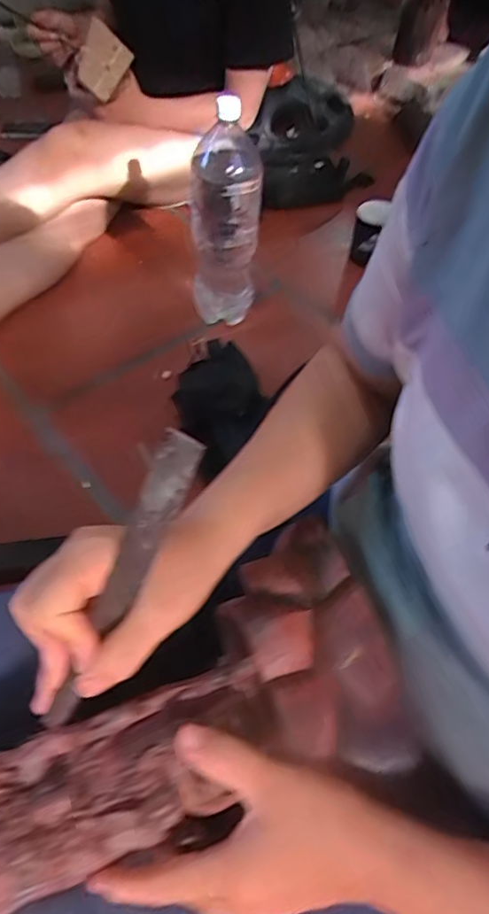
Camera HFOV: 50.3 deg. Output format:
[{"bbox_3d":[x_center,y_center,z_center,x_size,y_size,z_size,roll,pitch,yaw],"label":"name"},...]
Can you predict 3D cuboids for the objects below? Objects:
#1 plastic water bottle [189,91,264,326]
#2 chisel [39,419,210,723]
[{"bbox_3d":[-0.030,-0.338,0.795,0.105,0.317,0.104,2,54,0],"label":"plastic water bottle"},{"bbox_3d":[-0.065,0.066,0.268,0.021,0.010,0.169,29,98,19],"label":"chisel"}]

